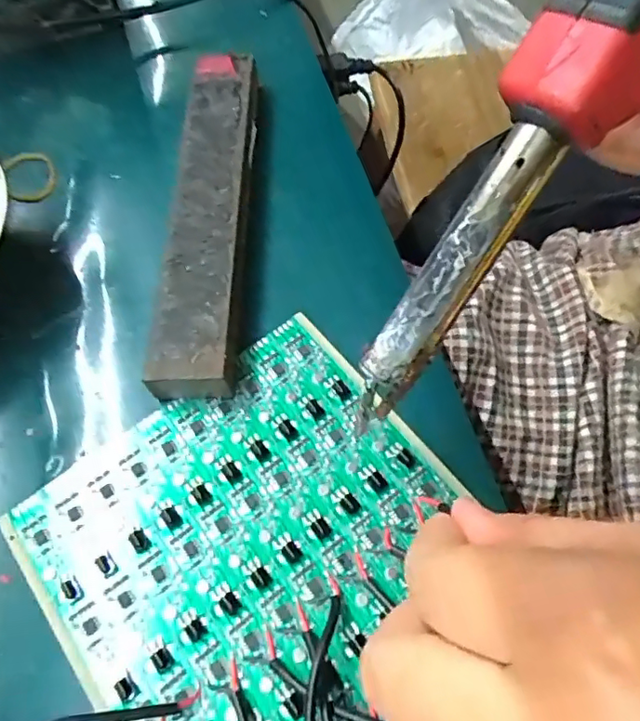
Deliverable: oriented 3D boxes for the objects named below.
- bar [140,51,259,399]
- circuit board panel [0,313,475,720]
[{"bbox_3d":[-0.050,-0.070,0.261,0.035,0.021,0.184,-1,63,1],"label":"bar"},{"bbox_3d":[-0.021,0.068,0.200,0.139,0.004,0.139,-36,68,-15],"label":"circuit board panel"}]

